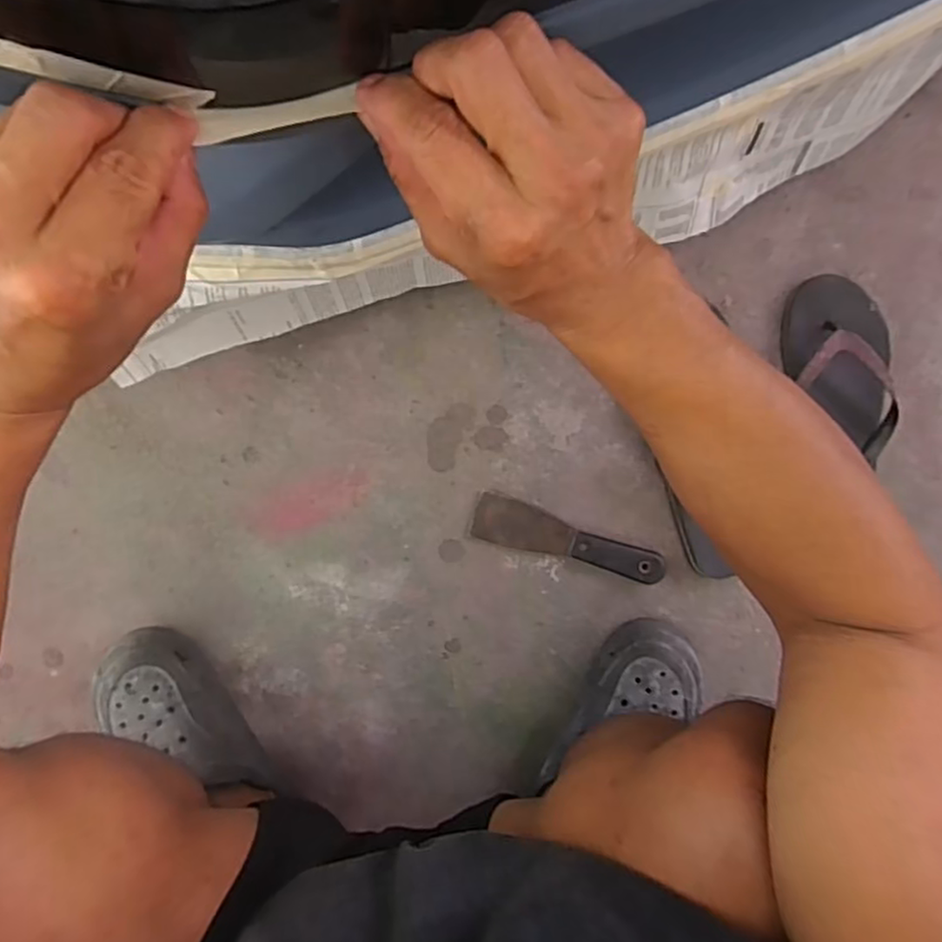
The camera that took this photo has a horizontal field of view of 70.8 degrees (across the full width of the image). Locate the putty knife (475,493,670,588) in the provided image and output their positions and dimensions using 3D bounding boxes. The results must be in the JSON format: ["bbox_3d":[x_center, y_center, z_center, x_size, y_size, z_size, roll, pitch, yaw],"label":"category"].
[{"bbox_3d":[0.100,0.071,0.674,0.197,0.023,0.048,16,94,-4],"label":"putty knife"}]

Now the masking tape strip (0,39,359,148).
[{"bbox_3d":[-0.121,-0.130,0.216,0.172,0.022,0.022,-6,96,-36],"label":"masking tape strip"}]

